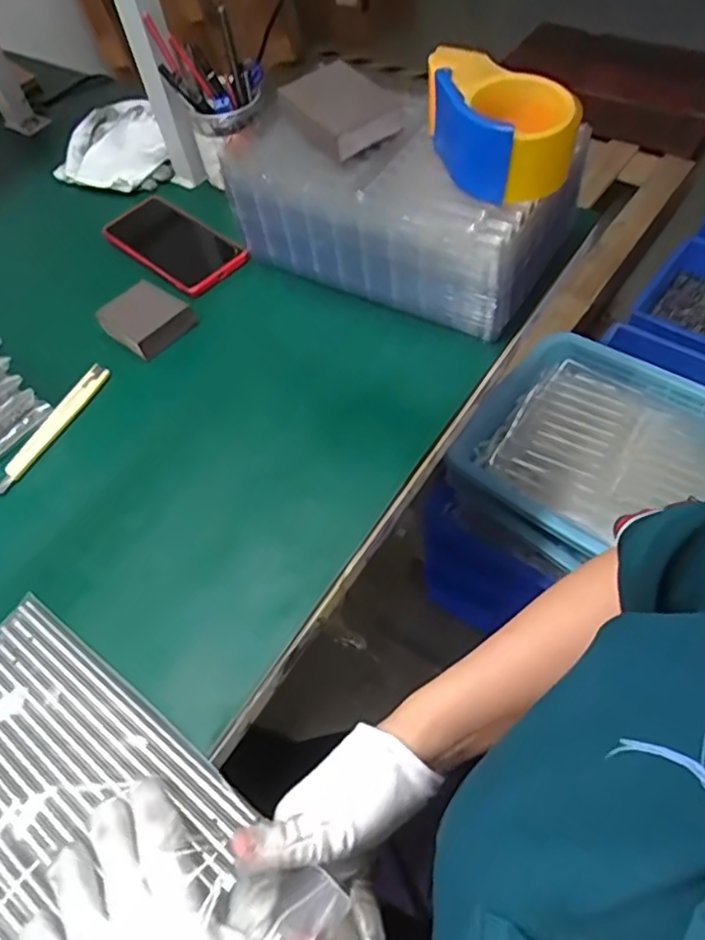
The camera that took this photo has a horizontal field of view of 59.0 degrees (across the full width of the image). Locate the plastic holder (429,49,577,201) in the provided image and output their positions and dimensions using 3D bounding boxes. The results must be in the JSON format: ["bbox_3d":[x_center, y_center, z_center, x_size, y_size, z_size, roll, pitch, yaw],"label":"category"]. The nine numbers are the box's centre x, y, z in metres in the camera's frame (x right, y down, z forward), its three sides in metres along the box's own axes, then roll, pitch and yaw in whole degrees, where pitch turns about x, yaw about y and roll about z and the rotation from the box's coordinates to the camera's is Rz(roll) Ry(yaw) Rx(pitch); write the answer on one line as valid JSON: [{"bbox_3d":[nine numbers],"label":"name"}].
[{"bbox_3d":[0.111,-0.266,0.480,0.080,0.069,0.119,-14,56,-4],"label":"plastic holder"}]

